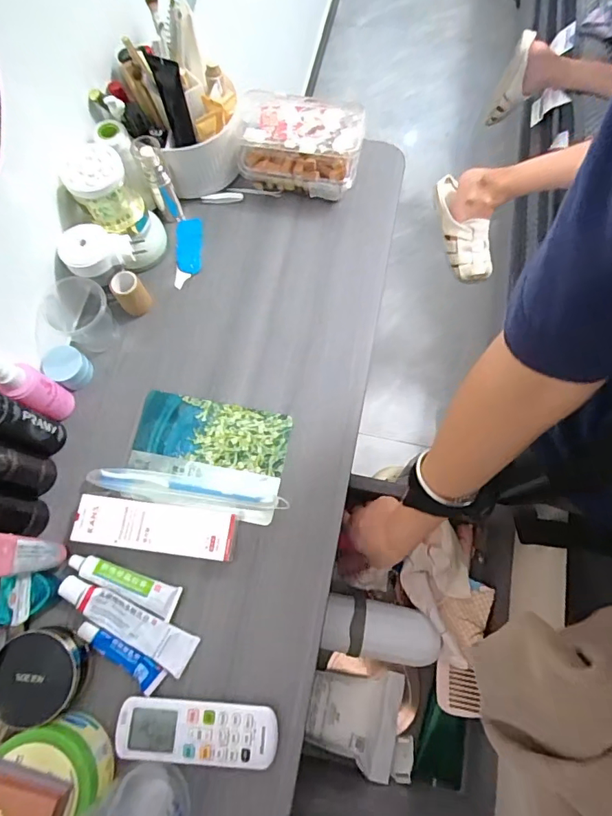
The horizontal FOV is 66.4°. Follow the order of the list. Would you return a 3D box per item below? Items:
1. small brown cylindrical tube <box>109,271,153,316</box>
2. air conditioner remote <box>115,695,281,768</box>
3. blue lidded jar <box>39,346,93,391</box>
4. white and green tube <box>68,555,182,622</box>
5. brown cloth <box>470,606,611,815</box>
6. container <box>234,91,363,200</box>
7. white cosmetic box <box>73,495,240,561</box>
[{"bbox_3d":[-0.202,-0.129,0.546,0.033,0.052,0.034,0,72,1],"label":"small brown cylindrical tube"},{"bbox_3d":[-0.098,0.291,0.421,0.143,0.017,0.048,3,72,2],"label":"air conditioner remote"},{"bbox_3d":[-0.270,-0.045,0.531,0.040,0.037,0.040,0,72,1],"label":"blue lidded jar"},{"bbox_3d":[-0.182,0.175,0.462,0.114,0.011,0.032,17,73,6],"label":"white and green tube"},{"bbox_3d":[0.171,0.186,0.270,0.119,0.074,0.118,0,72,1],"label":"brown cloth"},{"bbox_3d":[-0.006,-0.328,0.600,0.153,0.079,0.093,8,72,4],"label":"container"},{"bbox_3d":[-0.151,0.121,0.474,0.159,0.024,0.048,6,72,3],"label":"white cosmetic box"}]

